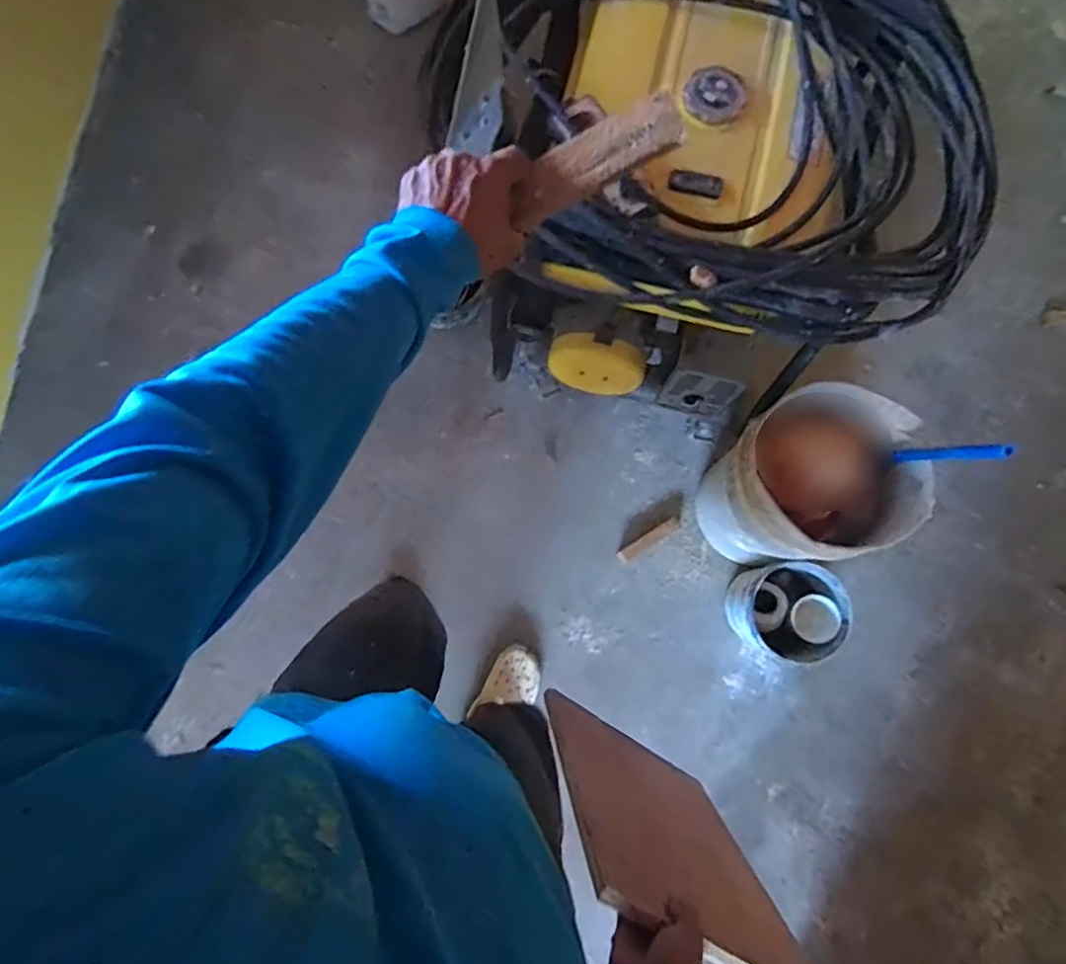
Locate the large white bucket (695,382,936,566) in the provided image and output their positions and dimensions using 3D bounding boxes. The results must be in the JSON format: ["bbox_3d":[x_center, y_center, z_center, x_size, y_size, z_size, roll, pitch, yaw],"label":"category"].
[{"bbox_3d":[0.519,0.015,1.197,0.298,0.392,0.274,0,78,0],"label":"large white bucket"}]

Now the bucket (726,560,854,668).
[{"bbox_3d":[0.524,0.260,1.249,0.193,0.175,0.181,0,78,0],"label":"bucket"}]

